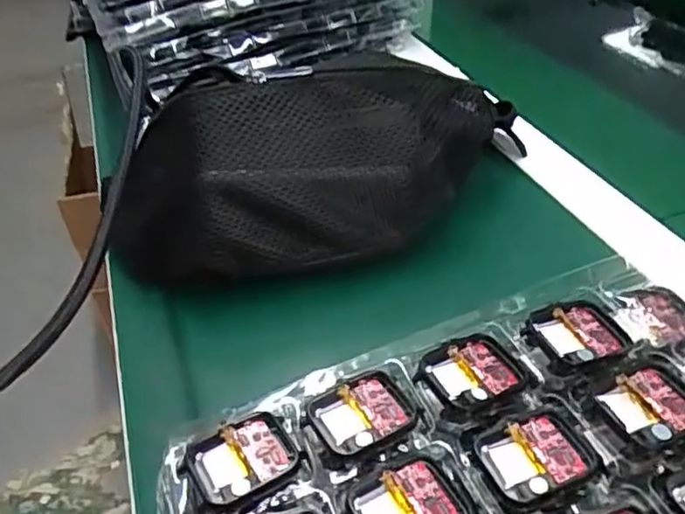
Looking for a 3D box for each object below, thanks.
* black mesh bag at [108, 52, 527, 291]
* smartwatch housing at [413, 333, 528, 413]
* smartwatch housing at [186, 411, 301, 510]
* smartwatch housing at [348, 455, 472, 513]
[{"bbox_3d":[-0.010,-0.061,0.407,0.269,0.091,0.105,-13,39,-7],"label":"black mesh bag"},{"bbox_3d":[0.061,0.053,0.307,0.047,0.008,0.035,-24,41,-20],"label":"smartwatch housing"},{"bbox_3d":[-0.042,0.086,0.282,0.043,0.005,0.034,-26,42,-22],"label":"smartwatch housing"},{"bbox_3d":[0.027,0.098,0.260,0.042,0.005,0.036,-23,41,-19],"label":"smartwatch housing"}]

